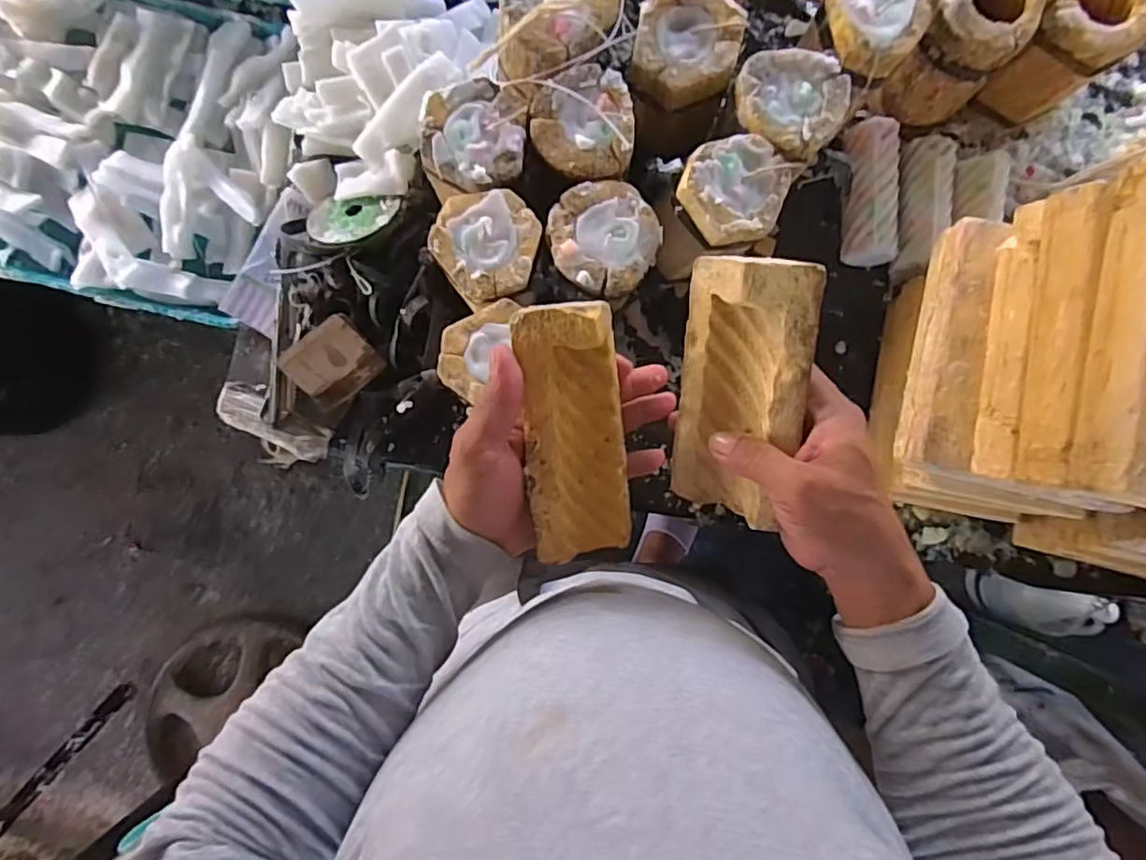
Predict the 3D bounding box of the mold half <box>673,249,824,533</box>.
[{"bbox_3d":[0.103,-0.023,0.372,0.080,0.038,0.156,19,115,37],"label":"mold half"}]

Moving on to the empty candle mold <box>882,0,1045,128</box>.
[{"bbox_3d":[0.362,-0.364,0.574,0.087,0.123,0.091,0,89,-1],"label":"empty candle mold"}]

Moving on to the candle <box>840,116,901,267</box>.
[{"bbox_3d":[0.308,-0.245,0.633,0.049,0.040,0.145,-1,89,-1],"label":"candle"}]

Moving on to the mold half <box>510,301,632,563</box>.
[{"bbox_3d":[0.001,0.002,0.373,0.059,0.032,0.157,-7,109,-1],"label":"mold half"}]

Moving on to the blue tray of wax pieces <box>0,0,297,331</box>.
[{"bbox_3d":[-0.515,-0.324,0.662,0.427,0.038,0.354,12,89,0],"label":"blue tray of wax pieces"}]

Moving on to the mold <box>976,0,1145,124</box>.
[{"bbox_3d":[0.461,-0.368,0.574,0.086,0.114,0.088,0,89,-1],"label":"mold"}]

